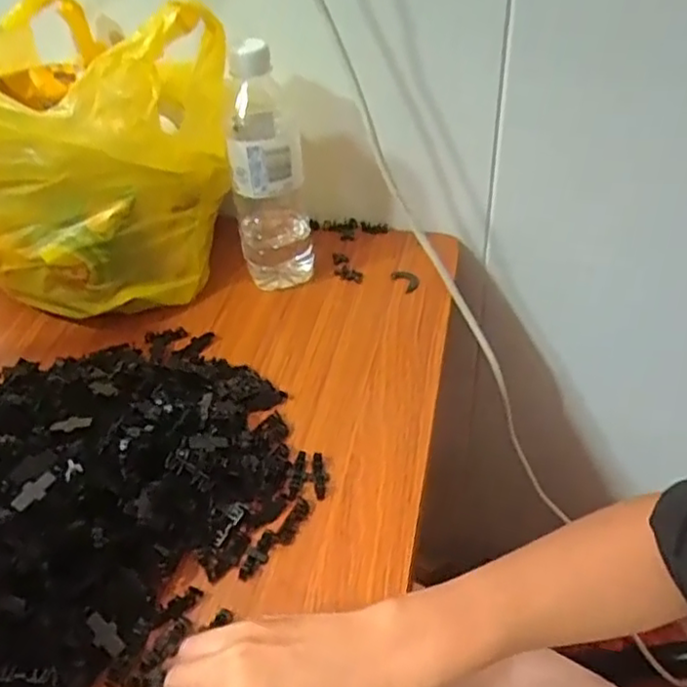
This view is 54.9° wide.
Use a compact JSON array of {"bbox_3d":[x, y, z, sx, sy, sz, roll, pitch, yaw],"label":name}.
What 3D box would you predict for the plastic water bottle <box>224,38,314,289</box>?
[{"bbox_3d":[-0.066,-0.150,0.574,0.064,0.205,0.076,-8,42,-5],"label":"plastic water bottle"}]

